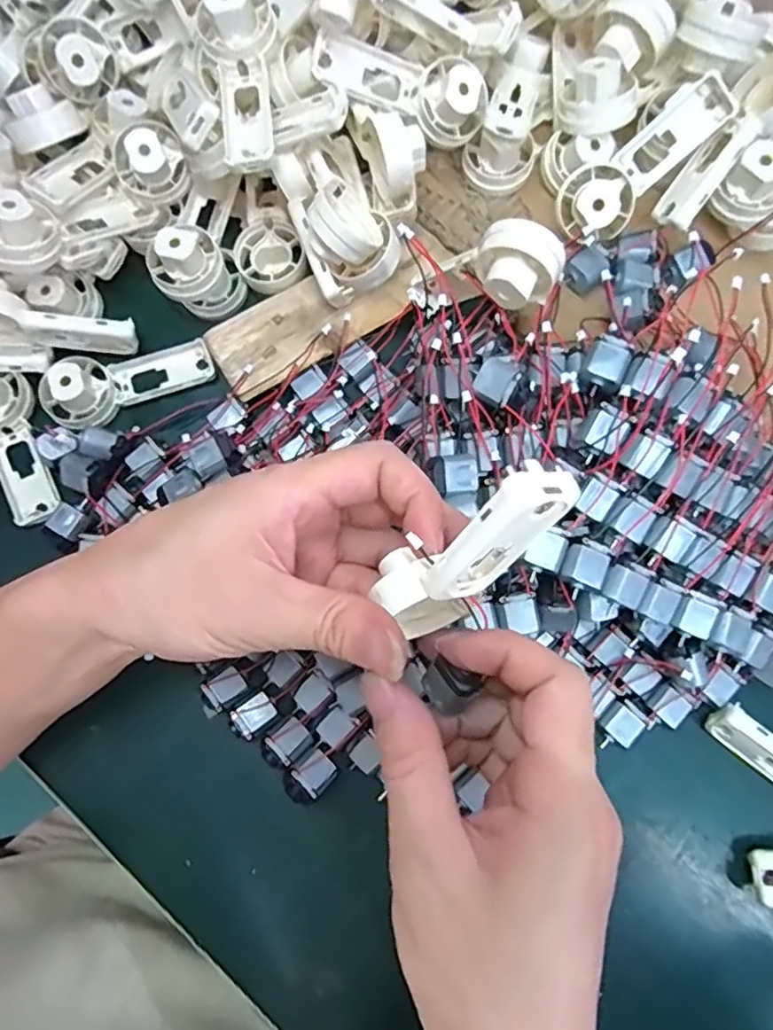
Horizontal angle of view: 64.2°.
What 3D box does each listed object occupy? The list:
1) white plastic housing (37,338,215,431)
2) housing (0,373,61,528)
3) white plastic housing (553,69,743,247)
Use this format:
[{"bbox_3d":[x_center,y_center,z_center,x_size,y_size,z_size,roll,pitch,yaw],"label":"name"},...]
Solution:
[{"bbox_3d":[-0.145,-0.076,0.346,0.091,0.022,0.038,-22,79,-17],"label":"white plastic housing"},{"bbox_3d":[-0.204,-0.036,0.335,0.037,0.024,0.084,-22,94,-5],"label":"housing"},{"bbox_3d":[0.131,-0.184,0.320,0.093,0.023,0.034,-41,81,13],"label":"white plastic housing"}]

